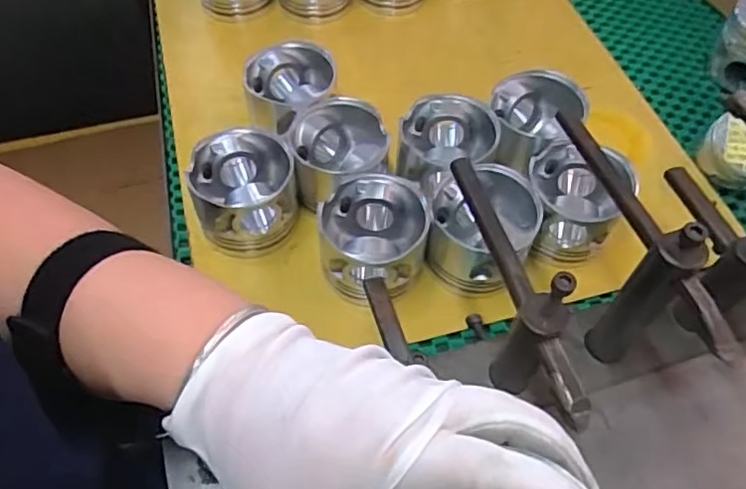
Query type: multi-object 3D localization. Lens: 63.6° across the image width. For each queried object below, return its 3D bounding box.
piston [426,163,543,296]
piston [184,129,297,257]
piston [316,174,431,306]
[{"bbox_3d":[0.090,-0.013,0.501,0.084,0.066,0.090,4,57,1],"label":"piston"},{"bbox_3d":[-0.108,-0.040,0.519,0.085,0.075,0.088,1,57,-1],"label":"piston"},{"bbox_3d":[0.000,-0.002,0.492,0.087,0.059,0.090,1,57,-1],"label":"piston"}]

